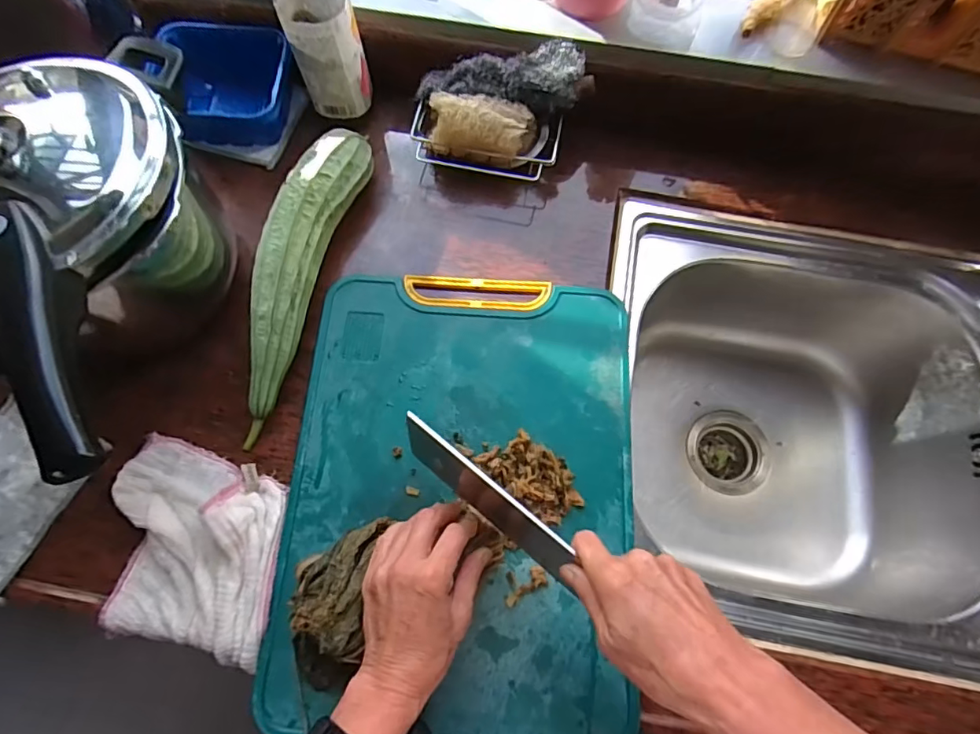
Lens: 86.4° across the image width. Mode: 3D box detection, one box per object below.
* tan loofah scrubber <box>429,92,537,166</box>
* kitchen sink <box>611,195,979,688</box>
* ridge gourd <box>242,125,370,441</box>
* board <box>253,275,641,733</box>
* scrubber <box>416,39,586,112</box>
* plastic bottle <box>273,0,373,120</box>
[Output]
[{"bbox_3d":[-0.008,-0.244,0.536,0.103,0.051,0.043,15,72,4],"label":"tan loofah scrubber"},{"bbox_3d":[0.490,0.109,0.600,0.748,0.238,0.421,10,74,4],"label":"kitchen sink"},{"bbox_3d":[-0.191,-0.092,0.495,0.062,0.055,0.304,16,72,4],"label":"ridge gourd"},{"bbox_3d":[-0.024,0.100,0.455,0.293,0.018,0.392,4,71,0],"label":"board"},{"bbox_3d":[0.010,-0.296,0.524,0.159,0.040,0.060,9,74,3],"label":"scrubber"},{"bbox_3d":[-0.163,-0.331,0.502,0.065,0.167,0.066,-14,72,-6],"label":"plastic bottle"}]

